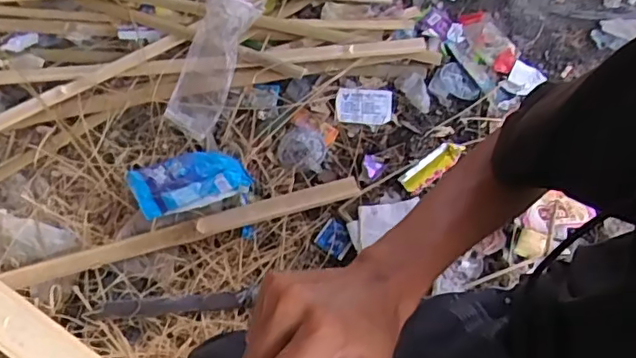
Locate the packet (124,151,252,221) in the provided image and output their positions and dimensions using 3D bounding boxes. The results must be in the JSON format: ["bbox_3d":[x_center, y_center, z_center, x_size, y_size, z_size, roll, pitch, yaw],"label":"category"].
[{"bbox_3d":[-0.223,0.002,0.986,0.195,0.022,0.127,-15,49,-14],"label":"packet"}]

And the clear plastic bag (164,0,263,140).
[{"bbox_3d":[-0.211,-0.225,1.094,0.109,0.069,0.296,15,64,10],"label":"clear plastic bag"}]

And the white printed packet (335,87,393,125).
[{"bbox_3d":[0.089,-0.143,1.091,0.106,0.009,0.071,4,67,2],"label":"white printed packet"}]

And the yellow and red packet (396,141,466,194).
[{"bbox_3d":[0.207,-0.024,1.029,0.131,0.016,0.043,-39,73,-15],"label":"yellow and red packet"}]

